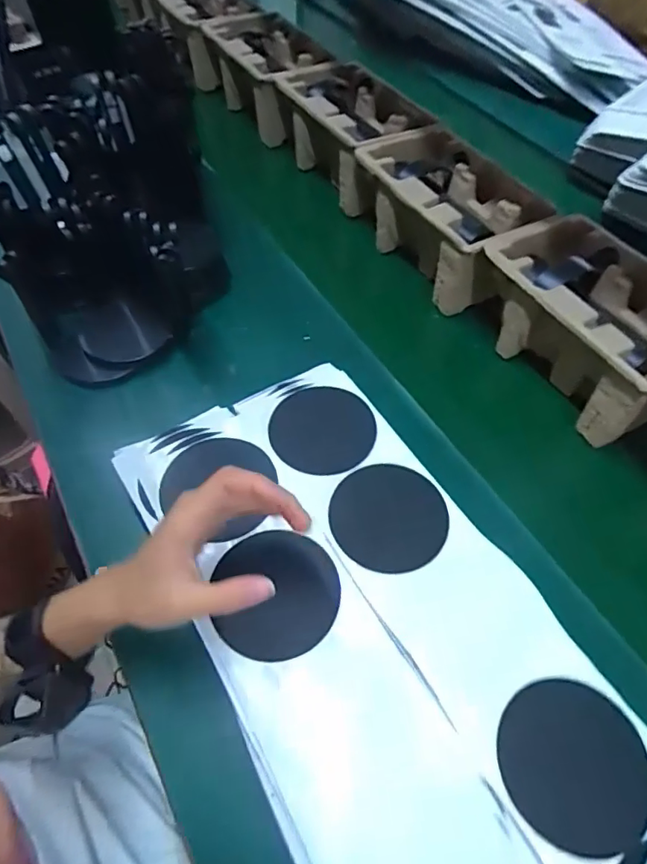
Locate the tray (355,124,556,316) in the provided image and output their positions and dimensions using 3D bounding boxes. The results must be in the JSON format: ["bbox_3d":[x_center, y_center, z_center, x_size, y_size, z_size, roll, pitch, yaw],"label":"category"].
[{"bbox_3d":[0.153,-0.267,0.655,0.142,0.101,0.227,-26,60,-19],"label":"tray"}]

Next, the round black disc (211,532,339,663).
[{"bbox_3d":[-0.037,0.117,0.383,0.089,0.007,0.091,1,55,-1],"label":"round black disc"}]

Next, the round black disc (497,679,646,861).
[{"bbox_3d":[0.159,0.211,0.334,0.087,0.004,0.091,-4,67,9],"label":"round black disc"}]

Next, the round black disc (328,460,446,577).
[{"bbox_3d":[0.052,0.066,0.421,0.088,0.008,0.090,1,55,-1],"label":"round black disc"}]

